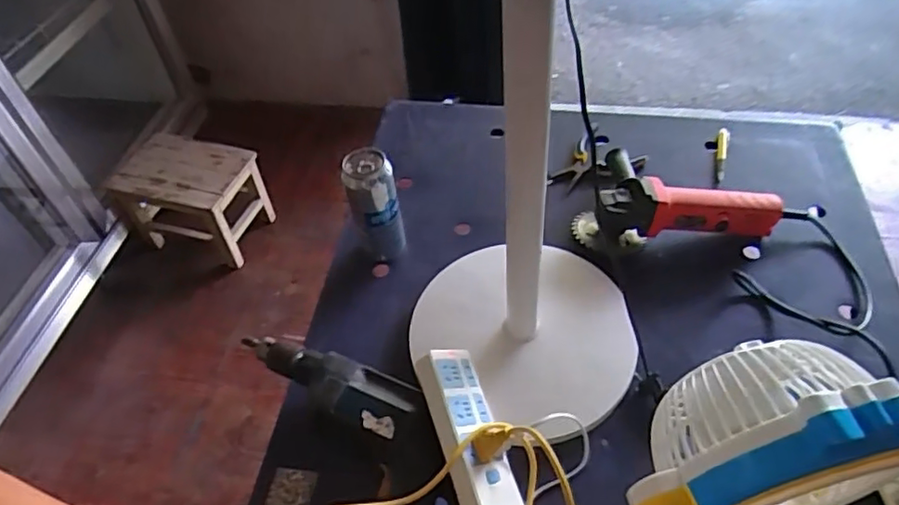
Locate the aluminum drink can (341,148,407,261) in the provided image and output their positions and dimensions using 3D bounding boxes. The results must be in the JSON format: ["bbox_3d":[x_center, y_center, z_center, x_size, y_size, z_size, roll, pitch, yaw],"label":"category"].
[{"bbox_3d":[-0.099,-0.058,0.813,0.067,0.167,0.058,-10,50,-3],"label":"aluminum drink can"}]

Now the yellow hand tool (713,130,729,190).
[{"bbox_3d":[0.426,-0.152,0.954,0.018,0.021,0.126,14,51,15],"label":"yellow hand tool"}]

